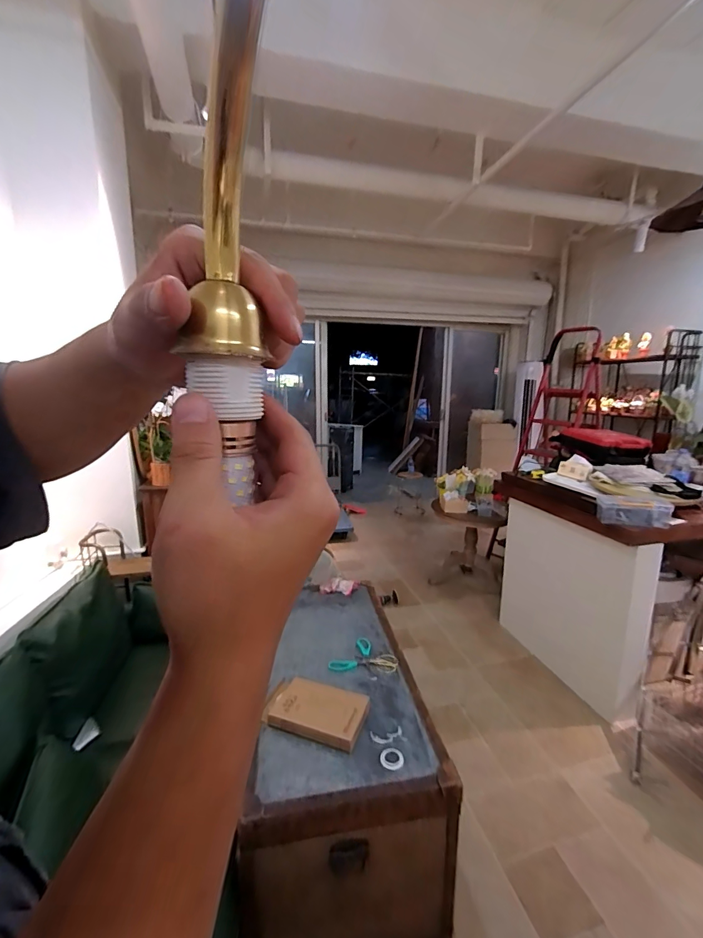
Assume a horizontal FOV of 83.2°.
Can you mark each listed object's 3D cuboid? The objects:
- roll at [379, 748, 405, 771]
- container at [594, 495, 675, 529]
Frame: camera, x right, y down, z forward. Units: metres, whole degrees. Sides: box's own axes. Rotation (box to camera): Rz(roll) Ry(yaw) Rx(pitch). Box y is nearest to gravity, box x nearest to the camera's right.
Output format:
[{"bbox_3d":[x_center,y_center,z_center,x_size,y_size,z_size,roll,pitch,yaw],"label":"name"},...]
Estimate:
[{"bbox_3d":[0.098,0.698,0.955,0.057,0.005,0.054,0,11,0],"label":"roll"},{"bbox_3d":[1.099,0.166,1.549,0.234,0.095,0.087,6,13,26],"label":"container"}]

